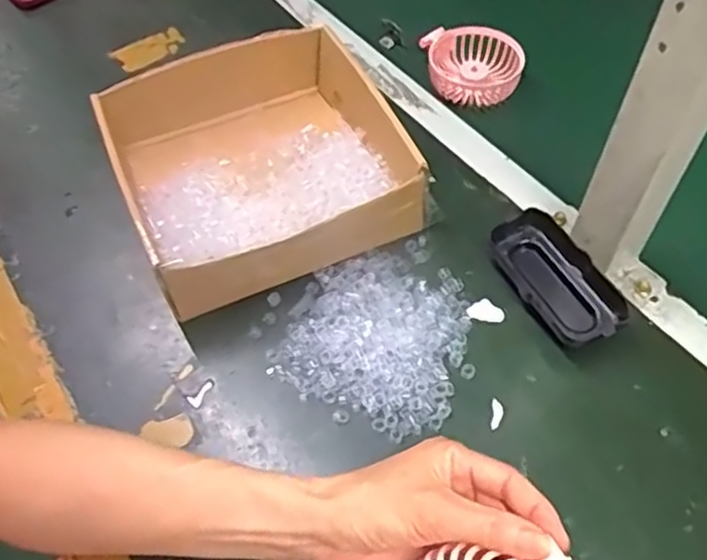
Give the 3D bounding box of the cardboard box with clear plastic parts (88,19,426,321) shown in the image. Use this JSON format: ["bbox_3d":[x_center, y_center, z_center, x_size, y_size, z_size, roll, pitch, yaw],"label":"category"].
[{"bbox_3d":[-0.073,-0.095,0.535,0.200,0.059,0.203,-20,57,-13],"label":"cardboard box with clear plastic parts"}]

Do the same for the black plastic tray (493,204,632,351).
[{"bbox_3d":[0.146,0.000,0.494,0.056,0.026,0.108,-21,57,-13],"label":"black plastic tray"}]

